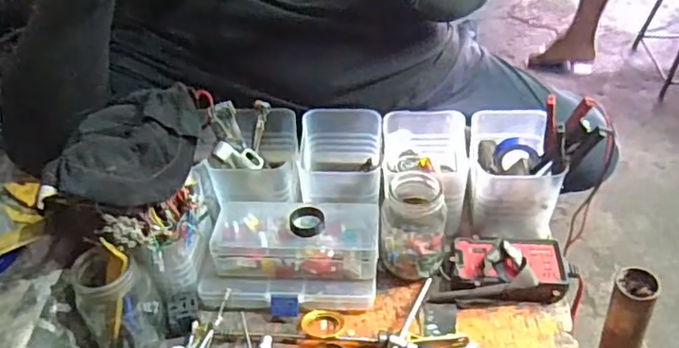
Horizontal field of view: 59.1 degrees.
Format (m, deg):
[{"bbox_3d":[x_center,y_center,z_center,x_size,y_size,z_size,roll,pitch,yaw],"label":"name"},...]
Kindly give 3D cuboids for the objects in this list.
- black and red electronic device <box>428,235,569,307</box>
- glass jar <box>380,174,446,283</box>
[{"bbox_3d":[0.156,0.089,0.589,0.124,0.035,0.070,0,43,3],"label":"black and red electronic device"},{"bbox_3d":[0.075,0.053,0.589,0.061,0.103,0.063,-1,43,1],"label":"glass jar"}]

